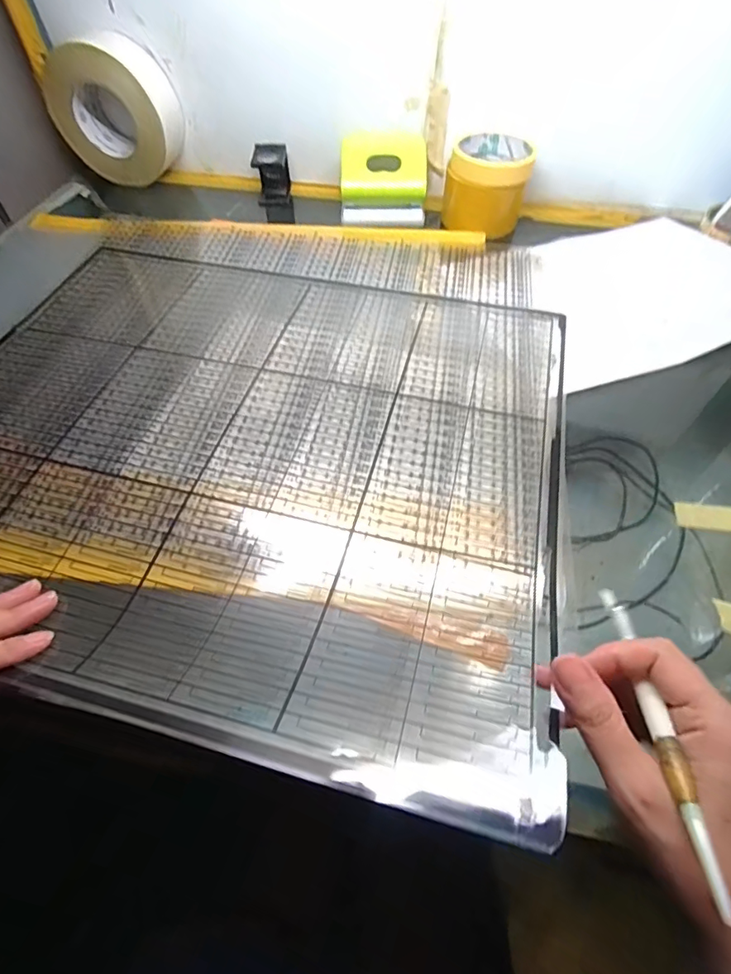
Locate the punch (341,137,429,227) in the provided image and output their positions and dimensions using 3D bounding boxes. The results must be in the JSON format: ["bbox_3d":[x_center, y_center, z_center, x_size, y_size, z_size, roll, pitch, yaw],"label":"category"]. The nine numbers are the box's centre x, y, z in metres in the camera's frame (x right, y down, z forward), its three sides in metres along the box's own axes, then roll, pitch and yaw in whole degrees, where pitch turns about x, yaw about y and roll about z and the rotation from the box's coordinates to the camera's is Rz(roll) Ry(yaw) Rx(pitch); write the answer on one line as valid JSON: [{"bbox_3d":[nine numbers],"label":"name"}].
[{"bbox_3d":[0.021,-0.355,0.556,0.097,0.092,0.027,-1,21,-3],"label":"punch"}]

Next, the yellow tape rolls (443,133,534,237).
[{"bbox_3d":[0.144,-0.351,0.554,0.088,0.071,0.082,22,58,16],"label":"yellow tape rolls"}]

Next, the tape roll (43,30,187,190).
[{"bbox_3d":[-0.306,-0.459,0.593,0.143,0.137,0.060,9,55,8],"label":"tape roll"}]

